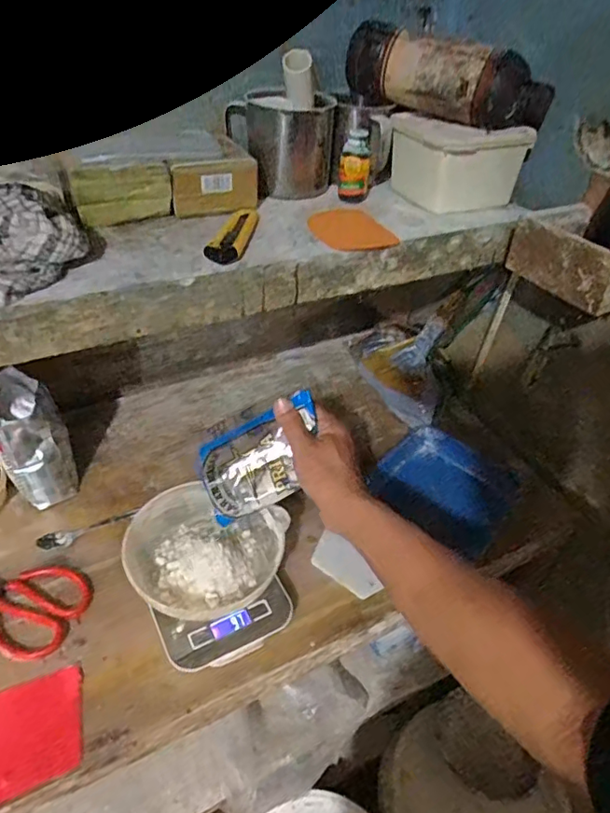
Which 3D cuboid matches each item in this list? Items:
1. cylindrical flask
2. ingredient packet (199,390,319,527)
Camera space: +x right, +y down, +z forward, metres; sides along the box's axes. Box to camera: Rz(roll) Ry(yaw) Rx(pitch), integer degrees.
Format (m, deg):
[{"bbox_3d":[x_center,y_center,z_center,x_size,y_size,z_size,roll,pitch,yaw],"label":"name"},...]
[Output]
[{"bbox_3d":[0.166,-0.393,0.649,0.233,0.078,0.068,27,45,23],"label":"cylindrical flask"},{"bbox_3d":[-0.042,0.055,0.567,0.140,0.085,0.027,-30,1,3],"label":"ingredient packet"}]

